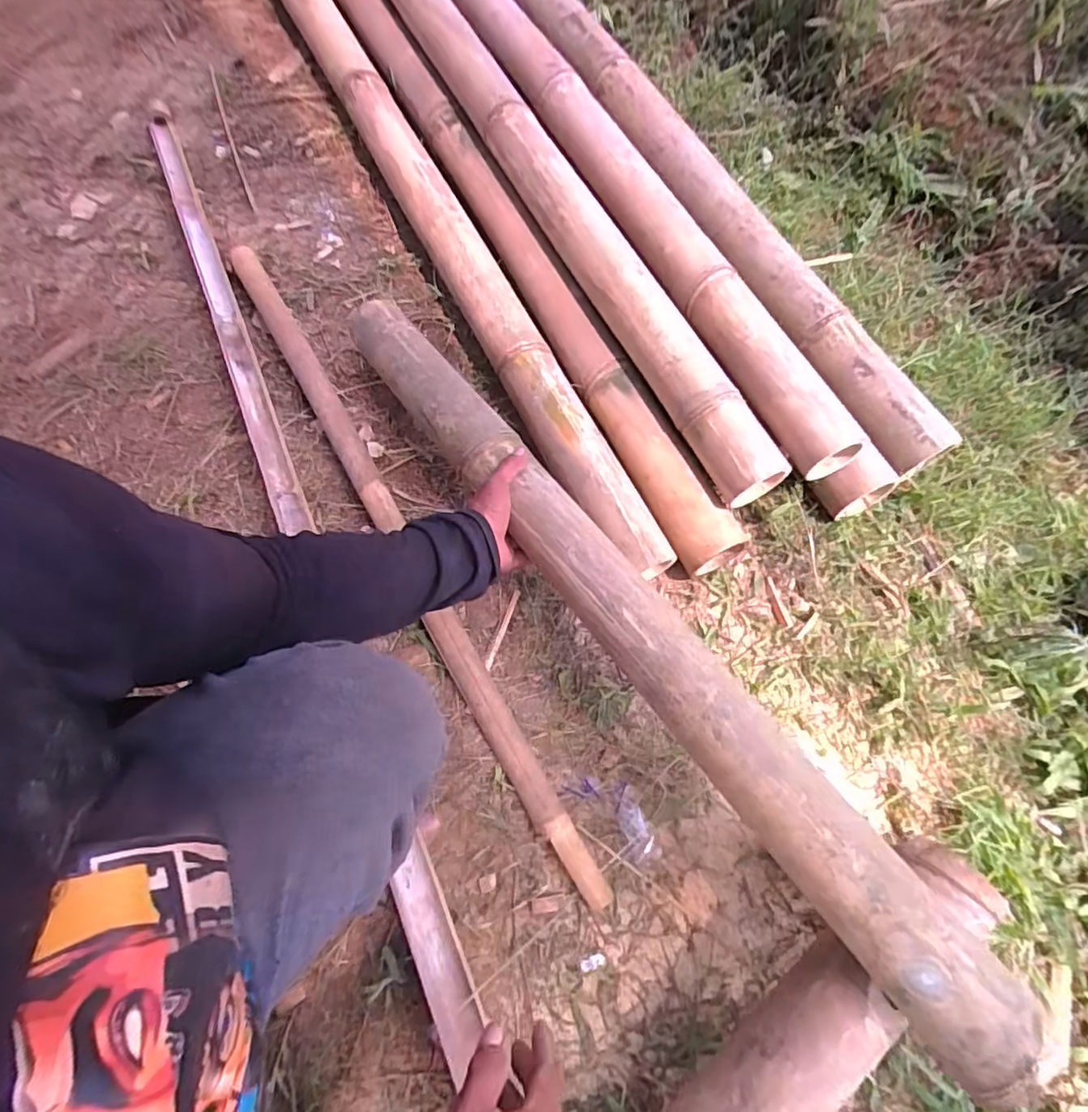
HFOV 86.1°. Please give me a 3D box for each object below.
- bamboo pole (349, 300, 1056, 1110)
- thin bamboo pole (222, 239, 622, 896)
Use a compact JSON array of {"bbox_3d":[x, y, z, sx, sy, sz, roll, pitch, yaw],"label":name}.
[{"bbox_3d":[0.046,0.026,0.634,0.087,0.099,0.985,-34,65,-14],"label":"bamboo pole"},{"bbox_3d":[-0.209,-0.059,0.750,0.042,0.028,1.025,-28,72,-12],"label":"thin bamboo pole"}]

